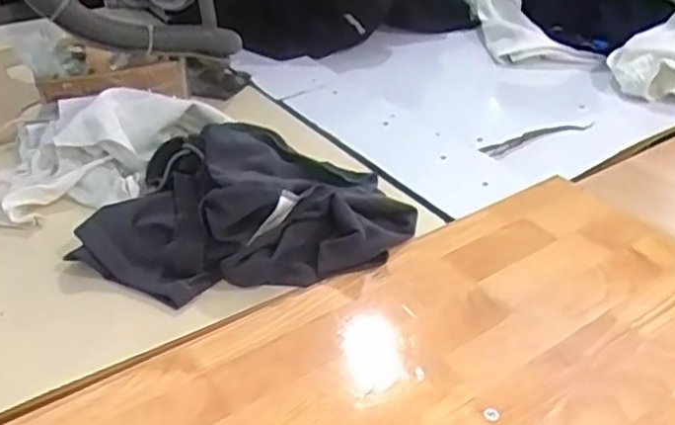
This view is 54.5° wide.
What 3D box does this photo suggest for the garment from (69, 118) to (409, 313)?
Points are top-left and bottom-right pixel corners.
[{"bbox_3d":[-0.097,-0.005,0.736,0.345,0.081,0.250,6,34,12],"label":"garment"}]

